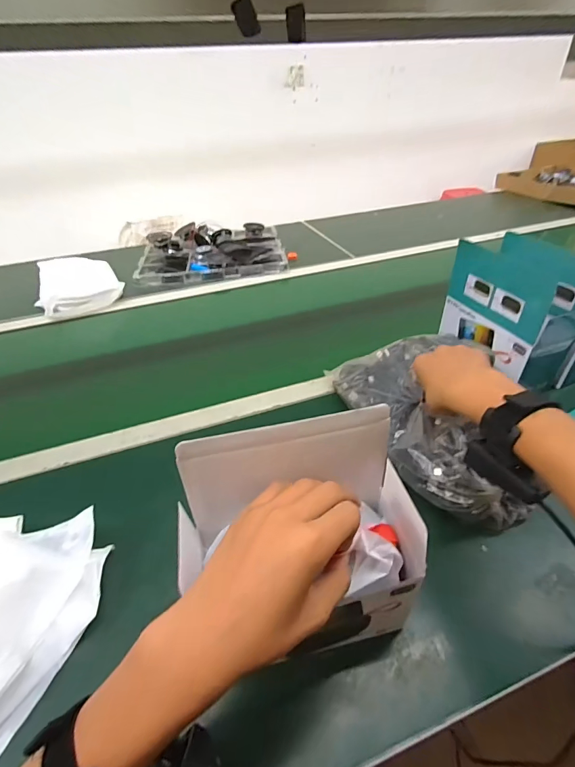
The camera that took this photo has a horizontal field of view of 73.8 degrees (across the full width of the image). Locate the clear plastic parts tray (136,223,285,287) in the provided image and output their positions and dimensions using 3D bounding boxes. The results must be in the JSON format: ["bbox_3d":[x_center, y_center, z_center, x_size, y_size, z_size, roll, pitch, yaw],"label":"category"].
[{"bbox_3d":[-0.211,-0.375,1.071,0.383,0.052,0.316,-8,40,-5],"label":"clear plastic parts tray"}]

